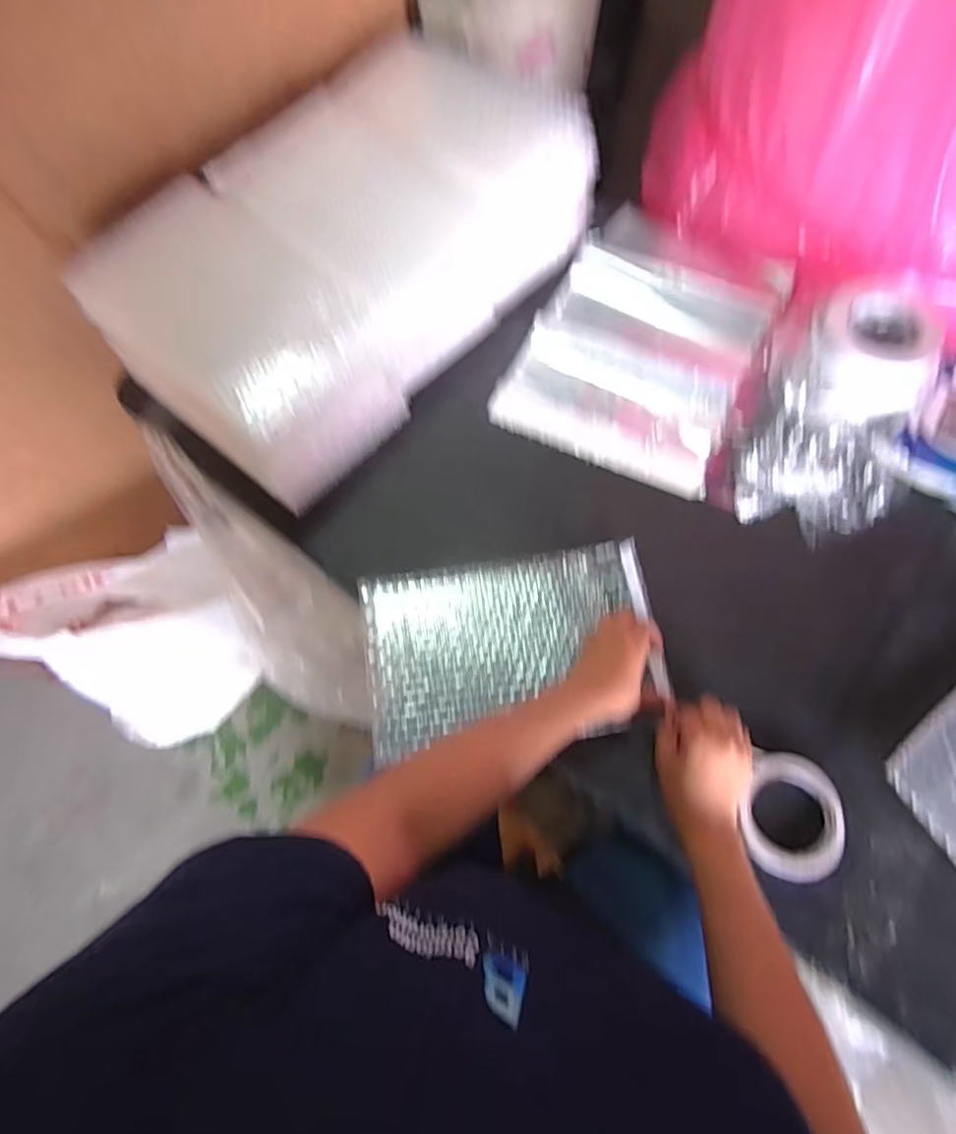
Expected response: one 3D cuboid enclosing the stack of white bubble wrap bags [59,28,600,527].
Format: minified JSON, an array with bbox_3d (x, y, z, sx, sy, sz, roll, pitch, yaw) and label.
[{"bbox_3d":[-0.144,-0.382,0.712,0.316,0.153,0.577,37,72,13],"label":"stack of white bubble wrap bags"}]

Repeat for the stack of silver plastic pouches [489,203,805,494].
[{"bbox_3d":[0.228,-0.299,0.761,0.284,0.052,0.407,25,69,9],"label":"stack of silver plastic pouches"}]

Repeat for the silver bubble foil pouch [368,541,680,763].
[{"bbox_3d":[0.037,0.077,0.606,0.299,0.018,0.182,-8,68,-4],"label":"silver bubble foil pouch"}]

